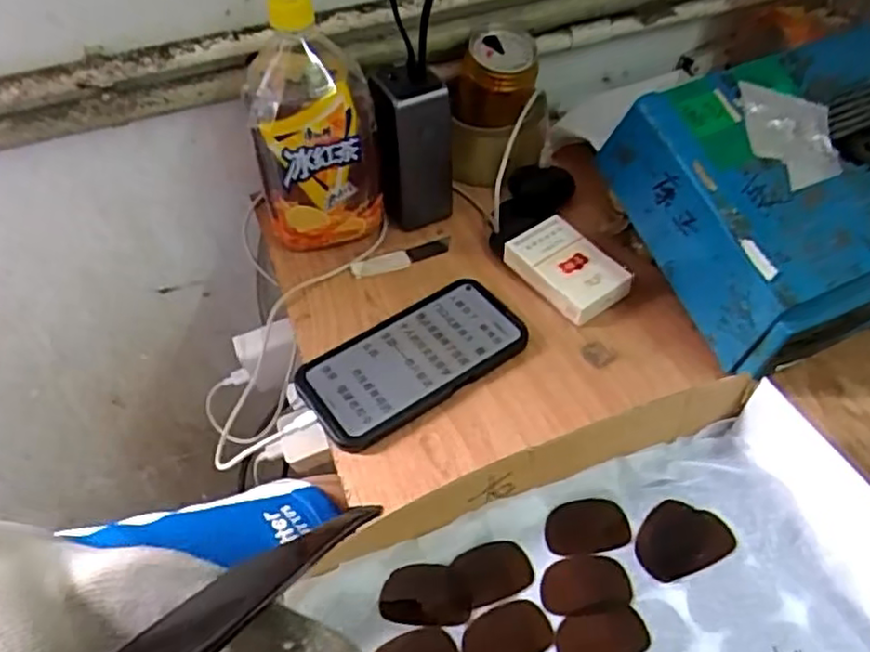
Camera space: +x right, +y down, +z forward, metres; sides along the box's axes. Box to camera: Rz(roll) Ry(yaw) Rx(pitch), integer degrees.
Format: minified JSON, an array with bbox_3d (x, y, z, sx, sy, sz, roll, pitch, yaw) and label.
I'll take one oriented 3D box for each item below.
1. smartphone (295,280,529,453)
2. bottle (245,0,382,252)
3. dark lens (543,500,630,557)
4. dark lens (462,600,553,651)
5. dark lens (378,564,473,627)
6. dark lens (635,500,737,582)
[{"bbox_3d":[-0.013,0.023,0.504,0.167,0.014,0.077,-29,54,-21],"label":"smartphone"},{"bbox_3d":[-0.095,-0.158,0.541,0.093,0.201,0.090,-10,49,-6],"label":"bottle"},{"bbox_3d":[0.090,0.120,0.406,0.050,0.005,0.031,-7,49,-4],"label":"dark lens"},{"bbox_3d":[0.038,0.168,0.367,0.050,0.004,0.031,-20,51,-15],"label":"dark lens"},{"bbox_3d":[-0.005,0.149,0.378,0.049,0.009,0.031,-3,49,0],"label":"dark lens"},{"bbox_3d":[0.144,0.124,0.402,0.055,0.004,0.040,-18,51,-13],"label":"dark lens"}]

